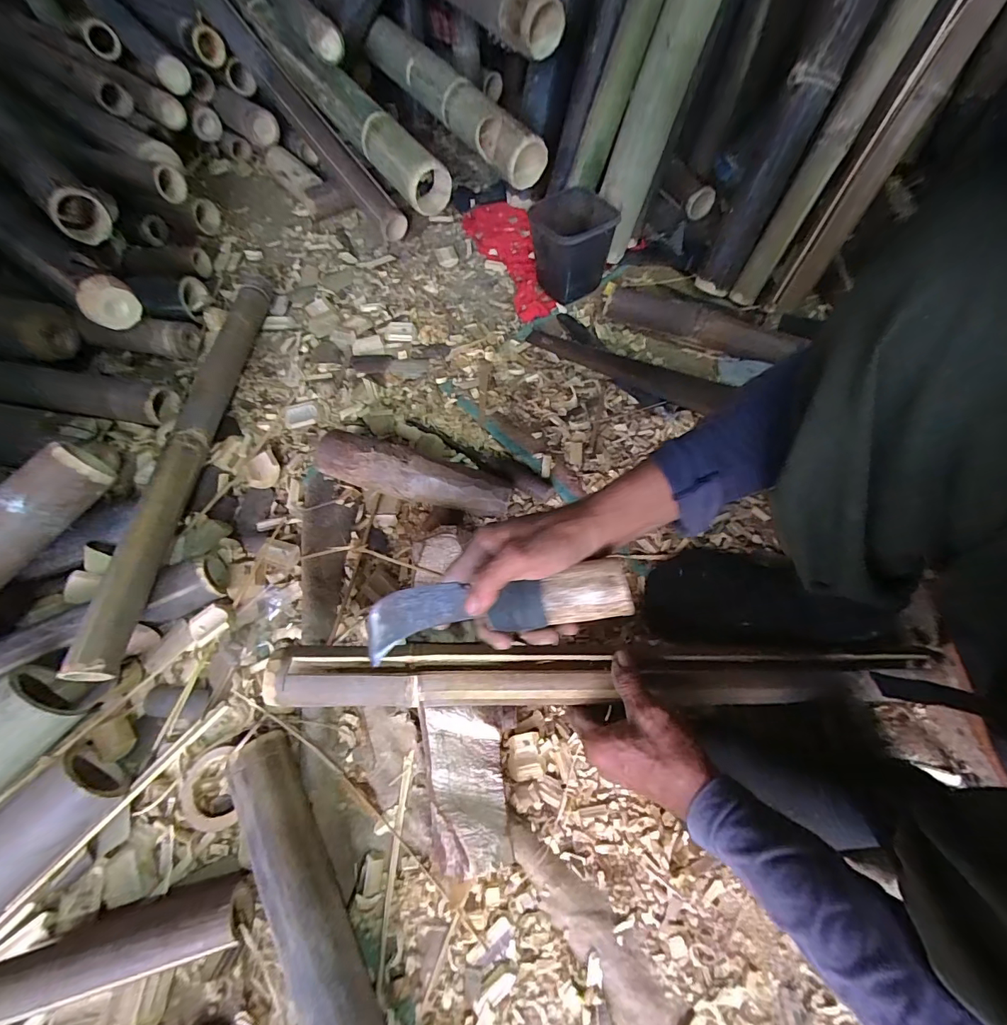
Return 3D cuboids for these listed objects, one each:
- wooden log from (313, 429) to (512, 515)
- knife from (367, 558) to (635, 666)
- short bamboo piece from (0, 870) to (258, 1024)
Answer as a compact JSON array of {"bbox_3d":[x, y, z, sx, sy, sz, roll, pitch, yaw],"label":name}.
[{"bbox_3d":[-0.113,-0.049,0.572,0.250,0.069,0.070,12,65,8],"label":"wooden log"},{"bbox_3d":[-0.017,0.079,0.362,0.234,0.030,0.047,-12,62,21],"label":"knife"},{"bbox_3d":[-0.327,0.371,0.380,0.200,0.048,0.048,-14,64,-5],"label":"short bamboo piece"}]

